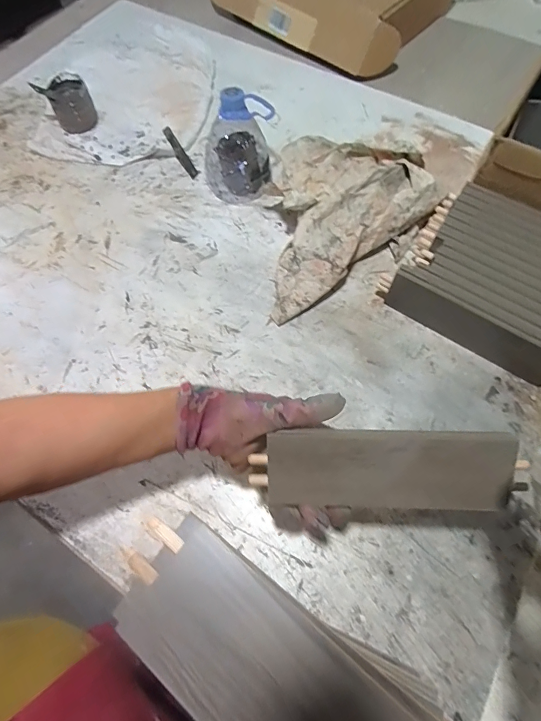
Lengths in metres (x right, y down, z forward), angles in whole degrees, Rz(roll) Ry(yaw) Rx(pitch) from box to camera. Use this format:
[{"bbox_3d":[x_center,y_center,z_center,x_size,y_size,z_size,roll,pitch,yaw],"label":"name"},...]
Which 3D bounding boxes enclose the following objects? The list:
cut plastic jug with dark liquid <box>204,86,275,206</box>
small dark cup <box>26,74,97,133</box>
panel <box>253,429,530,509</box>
[{"bbox_3d":[-0.044,-0.294,0.550,0.107,0.126,0.115,-7,66,-1],"label":"cut plastic jug with dark liquid"},{"bbox_3d":[-0.334,-0.424,0.653,0.066,0.058,0.081,-31,68,-12],"label":"small dark cup"},{"bbox_3d":[0.097,0.094,0.333,0.211,0.010,0.070,0,105,4],"label":"panel"}]

